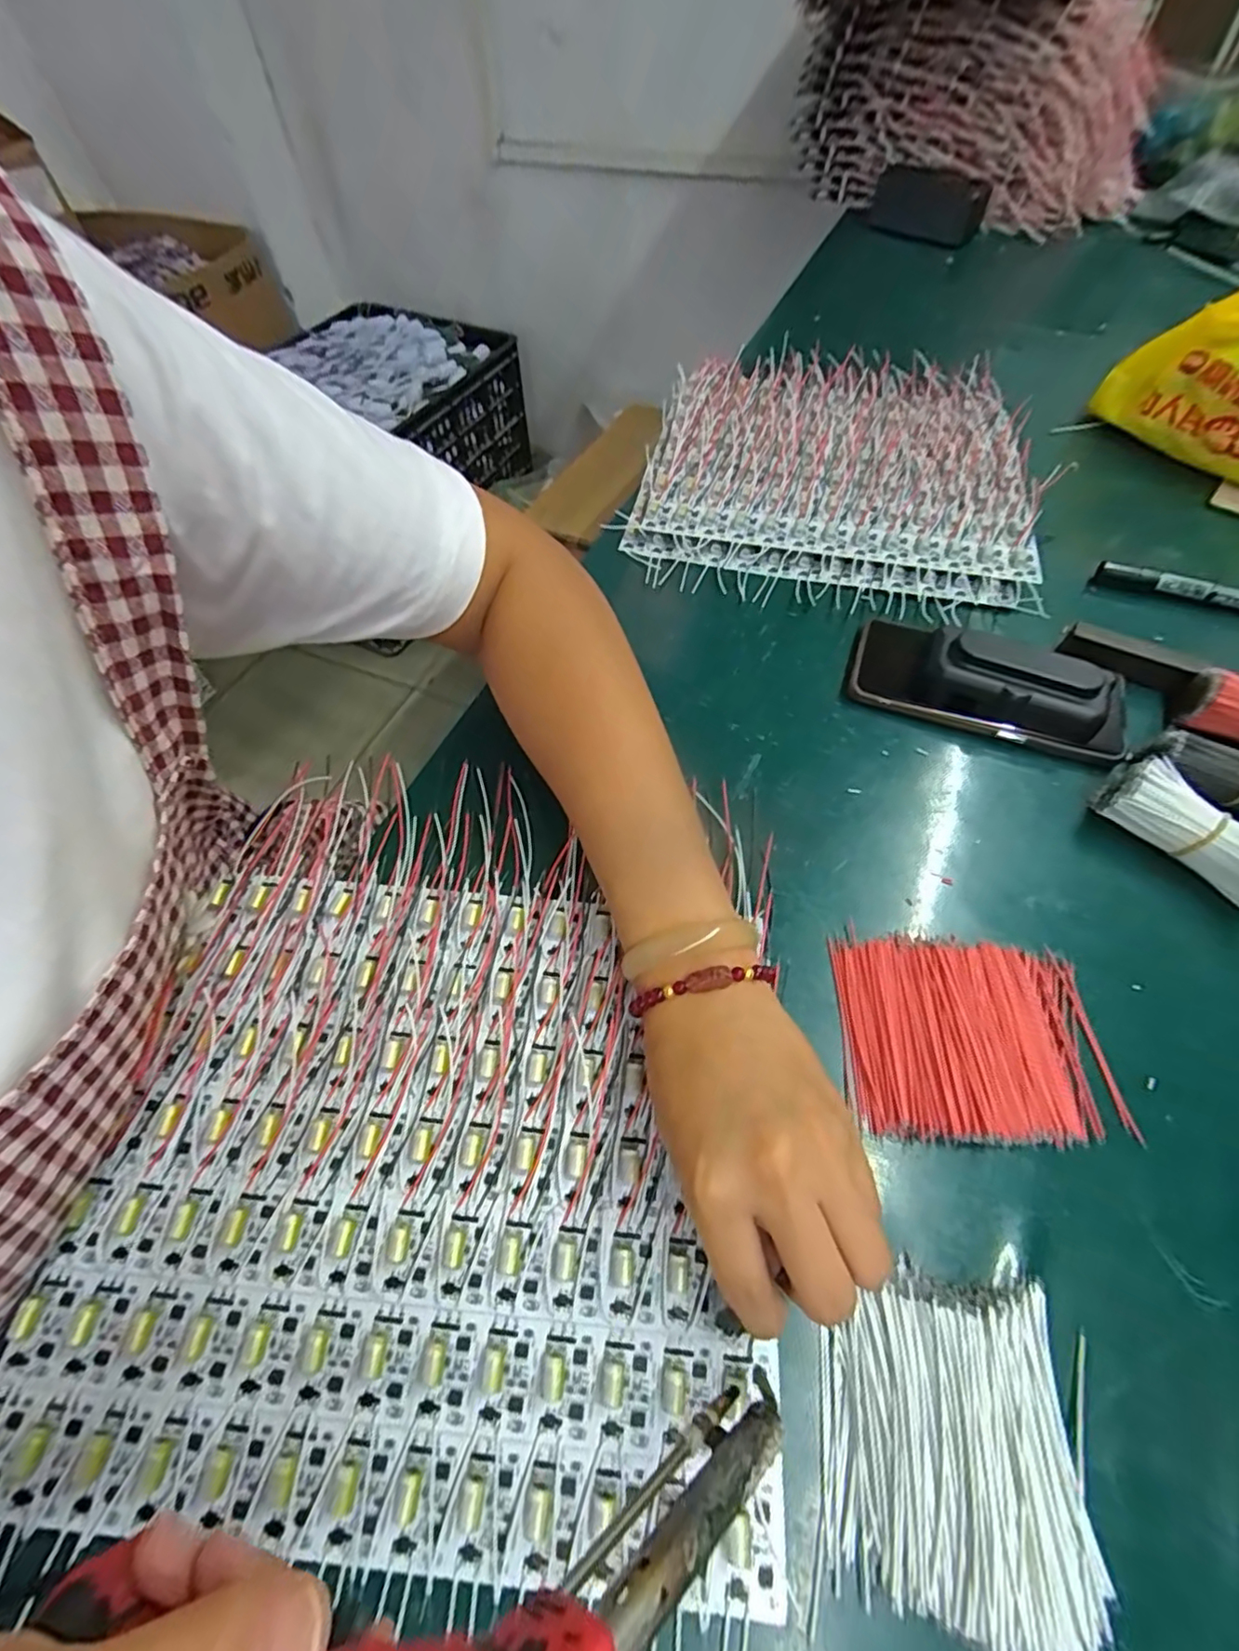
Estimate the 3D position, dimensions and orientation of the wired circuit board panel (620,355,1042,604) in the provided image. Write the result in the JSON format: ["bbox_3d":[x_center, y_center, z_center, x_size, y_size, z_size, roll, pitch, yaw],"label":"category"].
[{"bbox_3d":[0.180,-0.310,0.524,0.301,0.034,0.300,11,60,6],"label":"wired circuit board panel"}]

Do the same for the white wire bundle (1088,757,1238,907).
[{"bbox_3d":[0.311,0.003,0.328,0.040,0.040,0.093,-36,66,-19],"label":"white wire bundle"}]

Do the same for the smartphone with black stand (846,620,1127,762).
[{"bbox_3d":[0.233,-0.097,0.386,0.156,0.042,0.069,18,61,10],"label":"smartphone with black stand"}]

